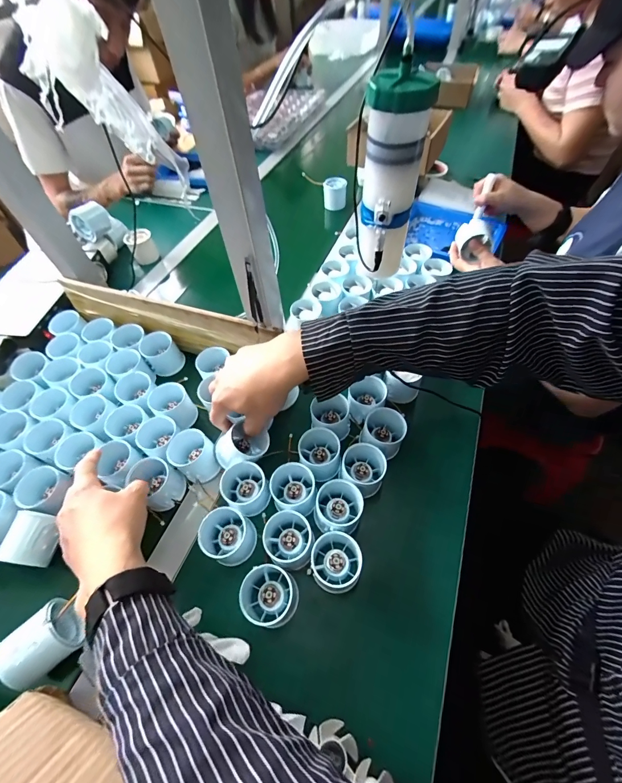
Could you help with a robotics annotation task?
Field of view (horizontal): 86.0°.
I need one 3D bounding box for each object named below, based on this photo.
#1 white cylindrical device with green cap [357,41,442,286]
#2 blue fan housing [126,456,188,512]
[{"bbox_3d":[0.079,-0.209,0.338,0.054,0.174,0.050,-2,55,3],"label":"white cylindrical device with green cap"},{"bbox_3d":[-0.194,0.115,0.420,0.051,0.043,0.058,-40,62,-21],"label":"blue fan housing"}]

